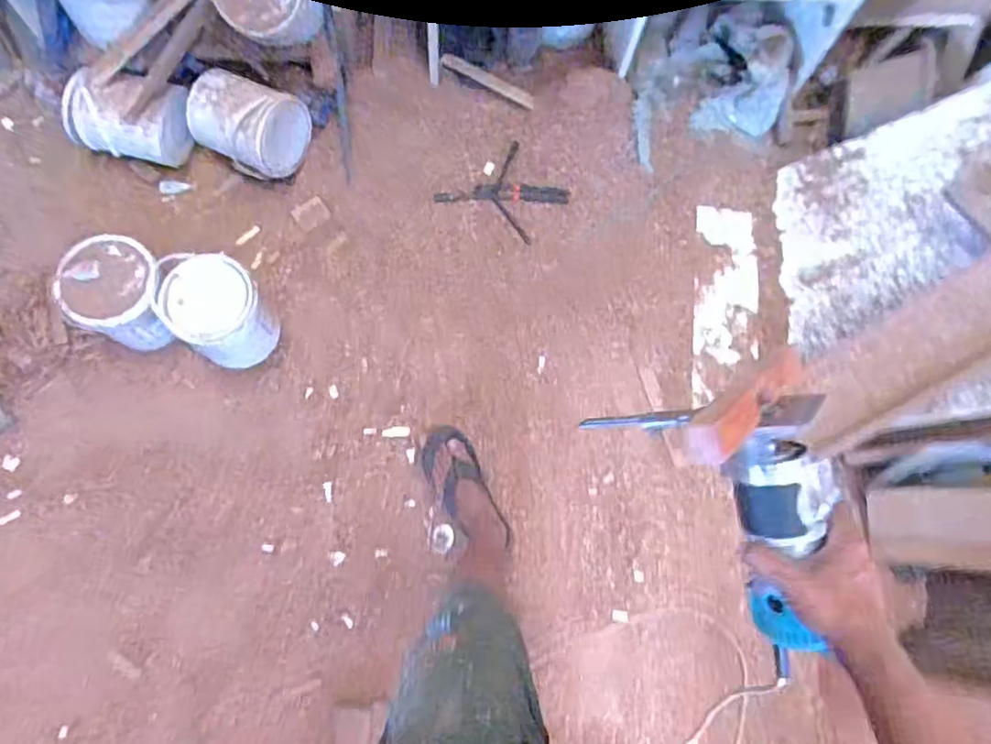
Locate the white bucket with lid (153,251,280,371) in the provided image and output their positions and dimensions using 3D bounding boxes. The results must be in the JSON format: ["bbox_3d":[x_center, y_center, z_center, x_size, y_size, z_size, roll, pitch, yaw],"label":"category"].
[{"bbox_3d":[-0.566,-0.115,1.355,0.207,0.232,0.182,30,75,6],"label":"white bucket with lid"}]

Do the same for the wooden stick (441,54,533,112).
[{"bbox_3d":[-0.015,-0.703,1.568,0.238,0.016,0.030,24,73,-10],"label":"wooden stick"}]

